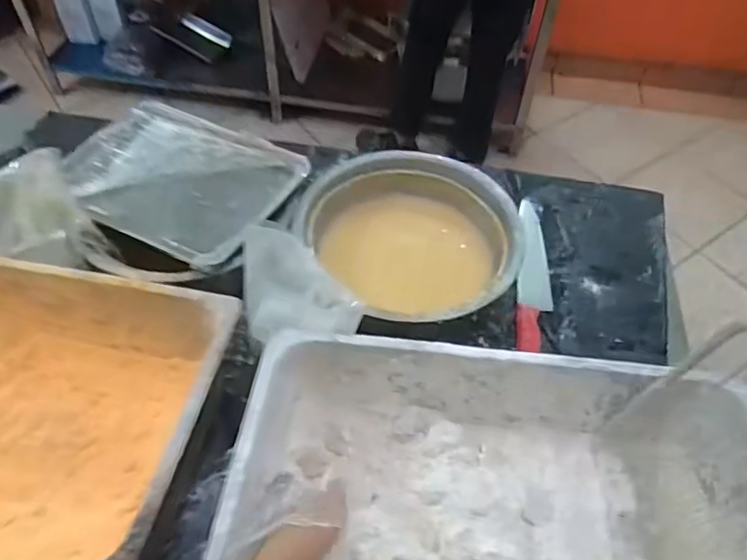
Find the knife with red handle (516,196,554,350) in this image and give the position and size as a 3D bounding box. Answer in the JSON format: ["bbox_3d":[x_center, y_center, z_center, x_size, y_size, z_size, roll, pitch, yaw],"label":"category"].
[{"bbox_3d":[0.251,-0.016,0.901,0.051,0.020,0.311,9,52,5],"label":"knife with red handle"}]

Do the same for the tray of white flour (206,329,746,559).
[{"bbox_3d":[0.124,0.237,0.599,0.519,0.159,0.318,10,52,5],"label":"tray of white flour"}]

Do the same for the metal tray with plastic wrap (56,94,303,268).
[{"bbox_3d":[-0.279,-0.152,0.840,0.316,0.029,0.249,23,54,16],"label":"metal tray with plastic wrap"}]

